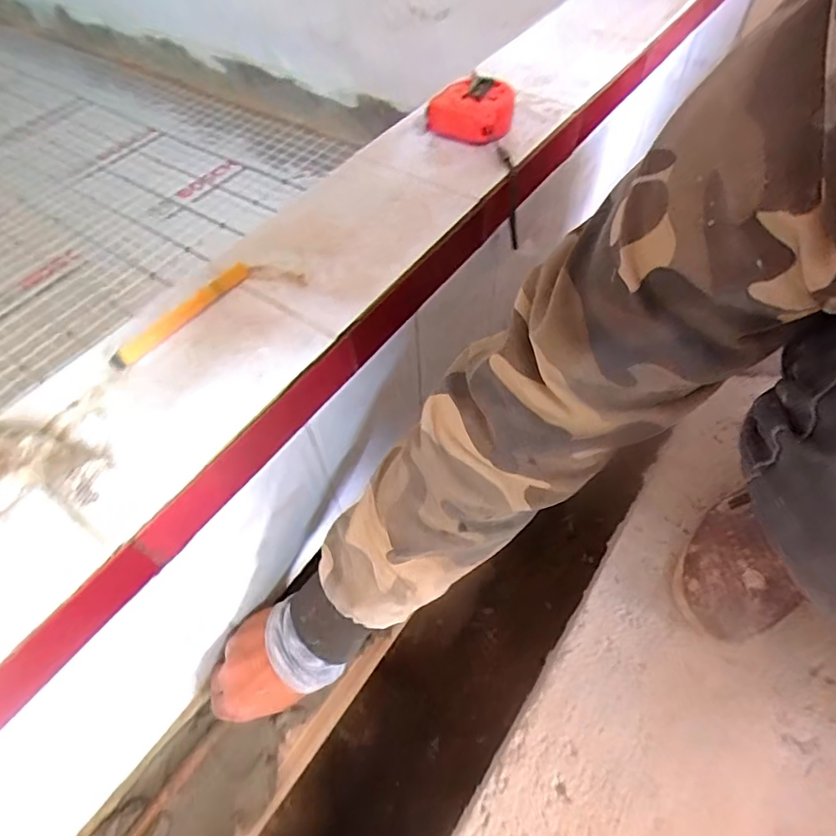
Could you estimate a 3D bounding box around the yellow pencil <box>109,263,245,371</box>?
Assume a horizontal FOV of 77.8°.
[{"bbox_3d":[-0.185,-0.083,0.405,0.015,0.015,0.129,31,62,23],"label":"yellow pencil"}]

